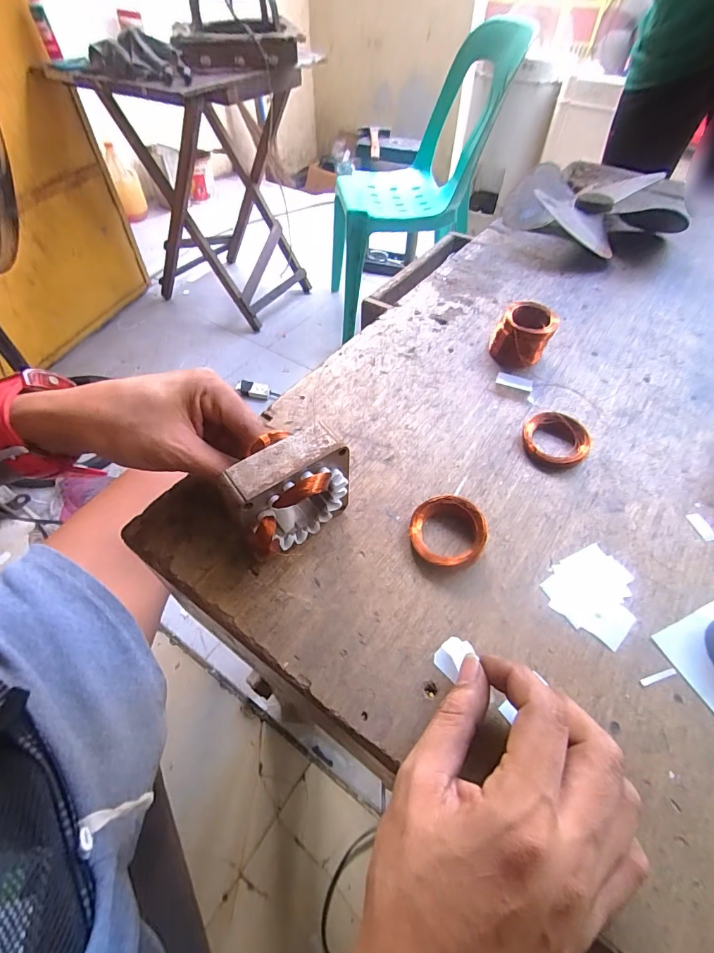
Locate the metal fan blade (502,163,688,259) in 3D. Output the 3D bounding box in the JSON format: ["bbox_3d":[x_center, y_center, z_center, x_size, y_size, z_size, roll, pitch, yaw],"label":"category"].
[{"bbox_3d":[0.314,-0.362,0.565,0.193,0.050,0.190,-17,55,-13],"label":"metal fan blade"}]

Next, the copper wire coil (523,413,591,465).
[{"bbox_3d":[0.162,-0.032,0.339,0.050,0.008,0.047,23,70,20],"label":"copper wire coil"}]

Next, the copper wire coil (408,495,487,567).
[{"bbox_3d":[0.062,0.037,0.286,0.050,0.018,0.049,0,53,0],"label":"copper wire coil"}]

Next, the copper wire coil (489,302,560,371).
[{"bbox_3d":[0.158,-0.135,0.400,0.052,0.037,0.059,19,55,13],"label":"copper wire coil"}]

